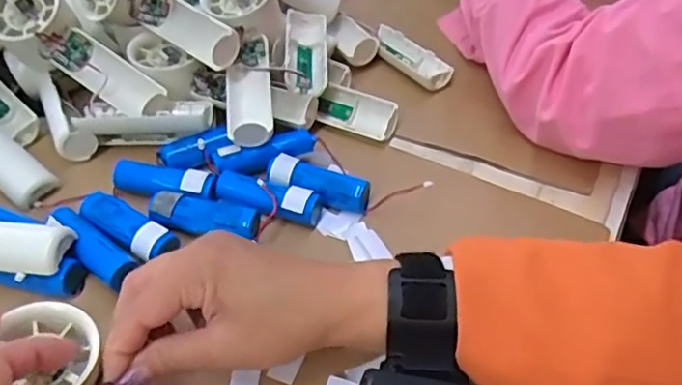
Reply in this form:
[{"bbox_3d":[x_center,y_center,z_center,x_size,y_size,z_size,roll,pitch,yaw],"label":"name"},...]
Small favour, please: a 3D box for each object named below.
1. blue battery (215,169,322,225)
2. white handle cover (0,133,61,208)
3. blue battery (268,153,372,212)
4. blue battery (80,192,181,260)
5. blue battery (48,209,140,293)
[{"bbox_3d":[-0.051,0.004,0.430,0.072,0.024,0.022,15,48,13],"label":"blue battery"},{"bbox_3d":[-0.244,-0.026,0.453,0.090,0.021,0.030,30,53,25],"label":"white handle cover"},{"bbox_3d":[-0.017,-0.005,0.440,0.075,0.020,0.024,16,48,14],"label":"blue battery"},{"bbox_3d":[-0.140,0.022,0.407,0.072,0.018,0.023,24,50,21],"label":"blue battery"},{"bbox_3d":[-0.158,0.035,0.395,0.074,0.019,0.022,32,54,26],"label":"blue battery"}]

